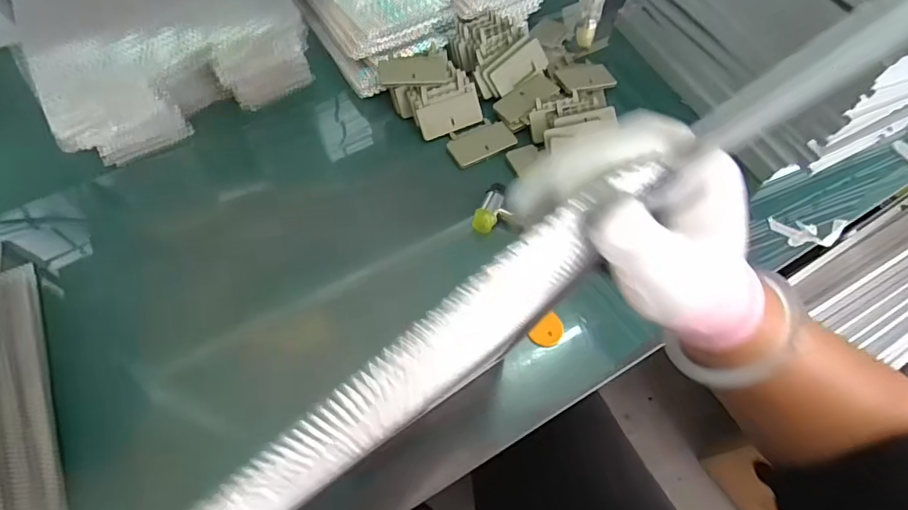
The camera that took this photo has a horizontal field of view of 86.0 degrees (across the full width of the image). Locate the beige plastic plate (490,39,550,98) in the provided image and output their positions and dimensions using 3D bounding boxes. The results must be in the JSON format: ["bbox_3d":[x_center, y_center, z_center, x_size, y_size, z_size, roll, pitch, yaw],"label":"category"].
[{"bbox_3d":[0.088,-0.250,0.651,0.085,0.040,0.005,-36,26,-11],"label":"beige plastic plate"}]

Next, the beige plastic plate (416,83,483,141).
[{"bbox_3d":[-0.004,-0.185,0.632,0.087,0.009,0.048,-24,105,-16],"label":"beige plastic plate"}]

